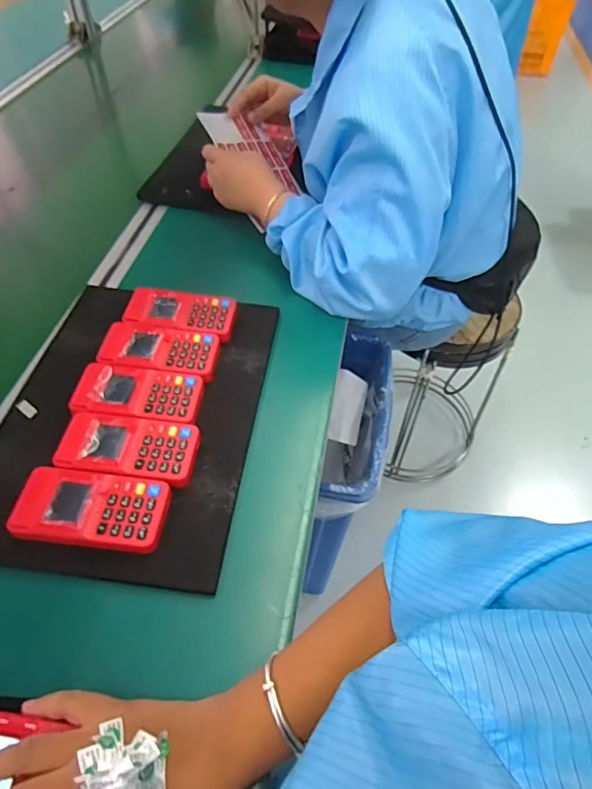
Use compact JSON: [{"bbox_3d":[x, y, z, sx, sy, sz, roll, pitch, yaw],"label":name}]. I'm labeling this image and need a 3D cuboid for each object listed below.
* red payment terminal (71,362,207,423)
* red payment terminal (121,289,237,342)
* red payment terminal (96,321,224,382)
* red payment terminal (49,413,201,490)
[{"bbox_3d":[-0.157,0.003,0.496,0.120,0.024,0.063,4,51,2],"label":"red payment terminal"},{"bbox_3d":[-0.133,-0.092,0.574,0.122,0.021,0.062,6,51,4],"label":"red payment terminal"},{"bbox_3d":[-0.147,-0.046,0.535,0.122,0.021,0.061,5,51,3],"label":"red payment terminal"},{"bbox_3d":[-0.154,0.050,0.458,0.121,0.020,0.066,6,51,4],"label":"red payment terminal"}]

